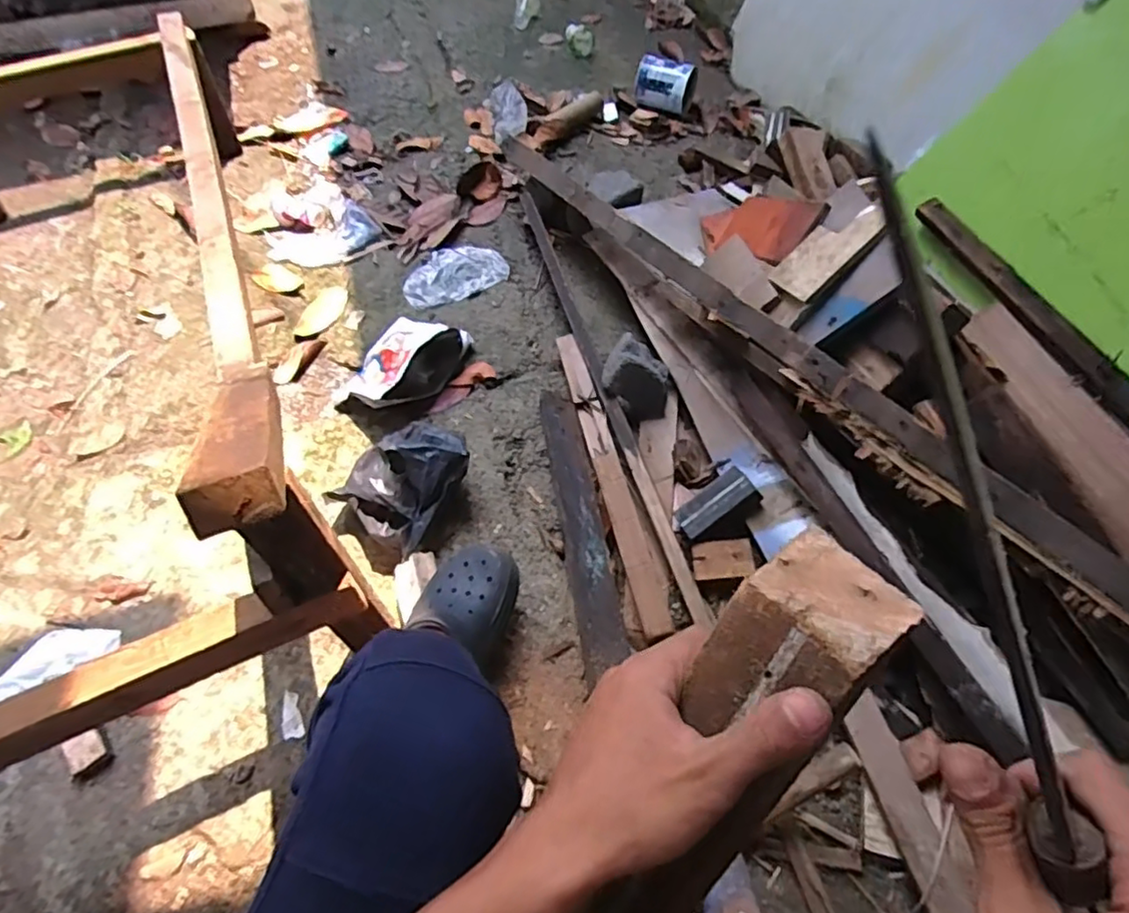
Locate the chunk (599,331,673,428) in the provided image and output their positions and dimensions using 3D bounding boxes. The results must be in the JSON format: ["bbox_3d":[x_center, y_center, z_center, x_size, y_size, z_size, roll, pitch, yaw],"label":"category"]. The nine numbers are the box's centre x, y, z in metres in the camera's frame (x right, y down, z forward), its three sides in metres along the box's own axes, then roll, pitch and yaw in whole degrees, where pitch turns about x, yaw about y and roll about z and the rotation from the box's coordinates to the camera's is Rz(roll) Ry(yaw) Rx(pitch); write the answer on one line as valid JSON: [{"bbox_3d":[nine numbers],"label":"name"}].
[{"bbox_3d":[0.122,-0.121,1.057,0.112,0.103,0.096,28,61,16],"label":"chunk"}]

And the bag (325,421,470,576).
[{"bbox_3d":[-0.247,0.048,0.965,0.155,0.117,0.201,31,62,17],"label":"bag"}]

